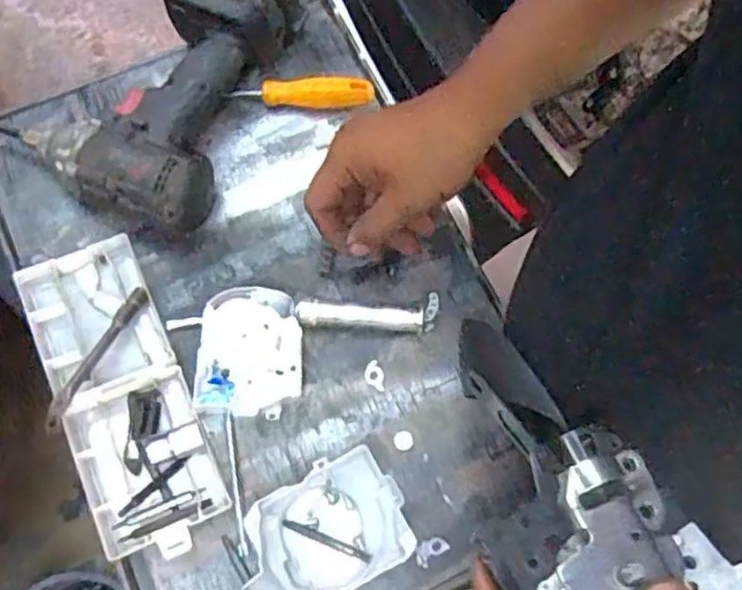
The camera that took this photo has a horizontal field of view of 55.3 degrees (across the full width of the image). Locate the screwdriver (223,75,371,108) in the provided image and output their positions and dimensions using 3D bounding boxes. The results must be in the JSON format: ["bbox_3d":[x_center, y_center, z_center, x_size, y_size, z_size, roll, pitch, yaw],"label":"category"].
[{"bbox_3d":[-0.057,-0.168,0.585,0.115,0.016,0.024,4,75,1],"label":"screwdriver"}]

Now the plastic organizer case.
[{"bbox_3d":[-0.180,0.070,0.507,0.088,0.028,0.225,-25,76,-7],"label":"plastic organizer case"}]

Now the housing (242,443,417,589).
[{"bbox_3d":[-0.032,0.161,0.474,0.111,0.030,0.080,-30,77,-8],"label":"housing"}]

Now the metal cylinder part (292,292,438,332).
[{"bbox_3d":[-0.002,0.014,0.526,0.105,0.015,0.028,-2,75,-1],"label":"metal cylinder part"}]

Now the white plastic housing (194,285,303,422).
[{"bbox_3d":[-0.085,0.039,0.505,0.071,0.020,0.090,1,75,0],"label":"white plastic housing"}]

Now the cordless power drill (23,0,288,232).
[{"bbox_3d":[-0.161,-0.168,0.548,0.141,0.066,0.223,19,72,4],"label":"cordless power drill"}]

